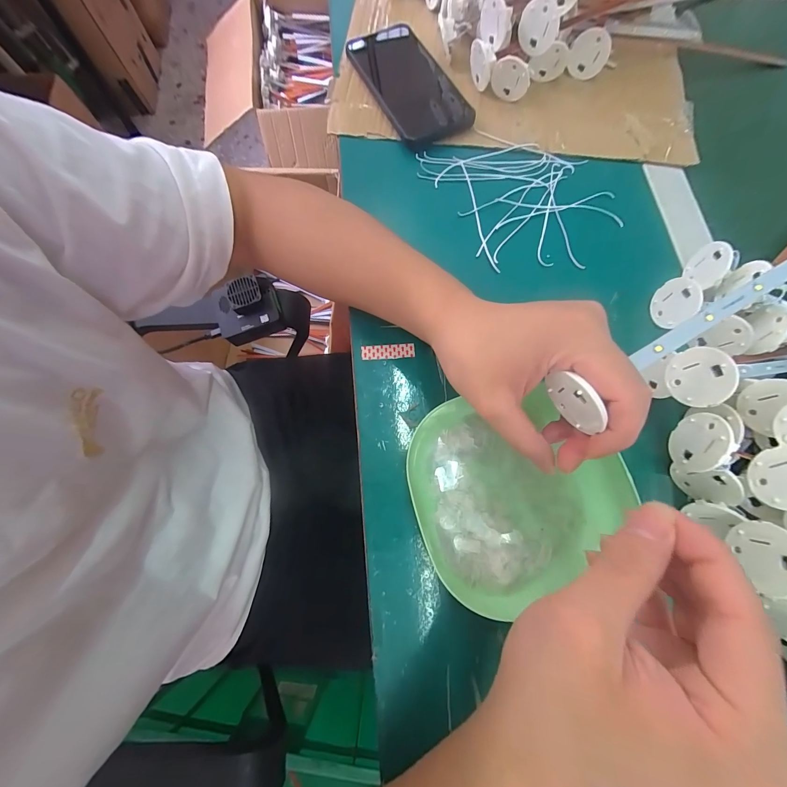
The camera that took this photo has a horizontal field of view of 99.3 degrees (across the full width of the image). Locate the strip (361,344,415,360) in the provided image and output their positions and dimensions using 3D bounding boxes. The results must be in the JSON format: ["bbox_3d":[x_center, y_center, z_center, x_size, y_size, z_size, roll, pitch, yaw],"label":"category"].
[{"bbox_3d":[-0.005,-0.035,0.279,0.044,0.004,0.012,-3,87,0],"label":"strip"}]

